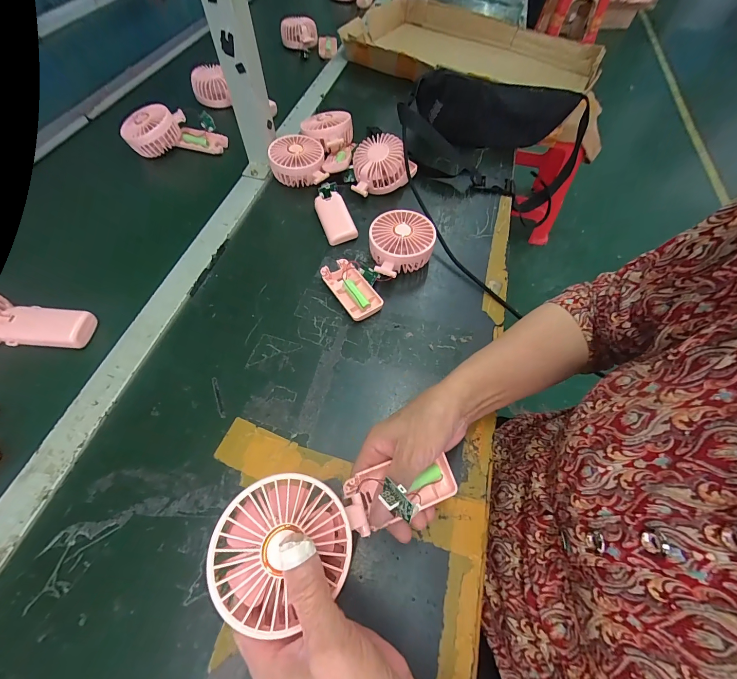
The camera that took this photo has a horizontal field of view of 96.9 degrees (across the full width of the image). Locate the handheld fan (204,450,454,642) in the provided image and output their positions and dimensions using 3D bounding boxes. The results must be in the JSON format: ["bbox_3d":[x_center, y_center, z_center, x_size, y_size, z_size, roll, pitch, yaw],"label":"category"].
[{"bbox_3d":[-0.012,0.132,0.239,0.185,0.034,0.078,0,55,-35],"label":"handheld fan"}]

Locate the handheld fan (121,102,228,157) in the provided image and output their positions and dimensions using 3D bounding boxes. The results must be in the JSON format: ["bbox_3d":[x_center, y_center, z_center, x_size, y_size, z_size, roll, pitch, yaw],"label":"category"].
[{"bbox_3d":[-0.332,-0.356,0.563,0.153,0.054,0.064,-9,60,-21],"label":"handheld fan"}]

